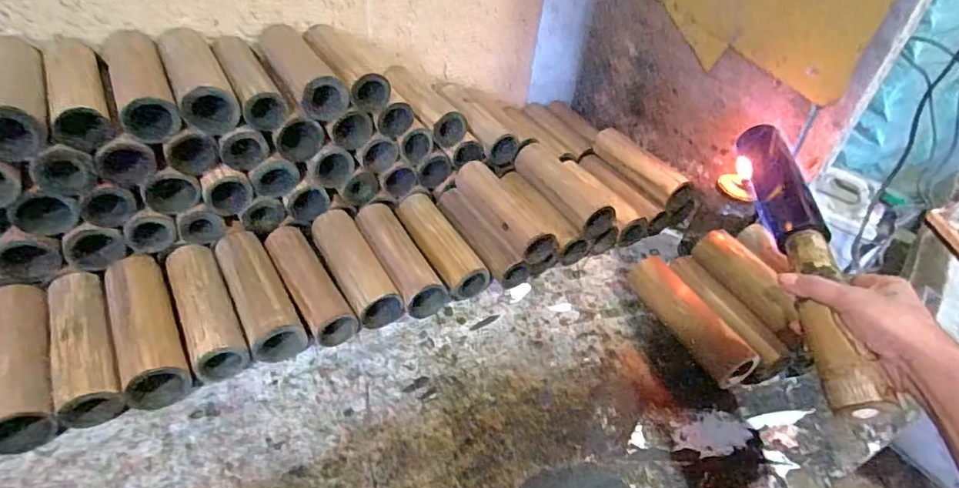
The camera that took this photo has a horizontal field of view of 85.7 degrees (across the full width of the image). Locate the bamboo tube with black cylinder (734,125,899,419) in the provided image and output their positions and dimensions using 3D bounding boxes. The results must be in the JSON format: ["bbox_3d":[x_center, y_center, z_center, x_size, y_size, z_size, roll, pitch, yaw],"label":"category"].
[{"bbox_3d":[0.320,0.006,0.513,0.040,0.052,0.340,6,52,0],"label":"bamboo tube with black cylinder"}]

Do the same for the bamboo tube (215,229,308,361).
[{"bbox_3d":[-0.256,0.049,0.594,0.056,0.058,0.173,-19,57,-30],"label":"bamboo tube"}]

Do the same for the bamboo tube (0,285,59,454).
[{"bbox_3d":[-0.446,0.113,0.502,0.055,0.053,0.170,-17,43,-29],"label":"bamboo tube"}]

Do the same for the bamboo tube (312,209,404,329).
[{"bbox_3d":[-0.158,0.032,0.655,0.060,0.059,0.183,-19,44,-31],"label":"bamboo tube"}]

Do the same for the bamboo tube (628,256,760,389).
[{"bbox_3d":[0.257,0.095,0.648,0.061,0.062,0.181,-10,40,-21],"label":"bamboo tube"}]

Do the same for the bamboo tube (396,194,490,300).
[{"bbox_3d":[-0.053,0.004,0.712,0.059,0.065,0.185,-17,43,-28],"label":"bamboo tube"}]

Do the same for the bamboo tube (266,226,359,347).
[{"bbox_3d":[-0.209,0.039,0.618,0.051,0.043,0.181,-21,58,-32],"label":"bamboo tube"}]

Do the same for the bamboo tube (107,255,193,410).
[{"bbox_3d":[-0.348,0.079,0.536,0.052,0.050,0.182,-17,56,-29],"label":"bamboo tube"}]

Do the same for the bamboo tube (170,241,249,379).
[{"bbox_3d":[-0.306,0.066,0.573,0.054,0.046,0.178,-18,56,-29],"label":"bamboo tube"}]

